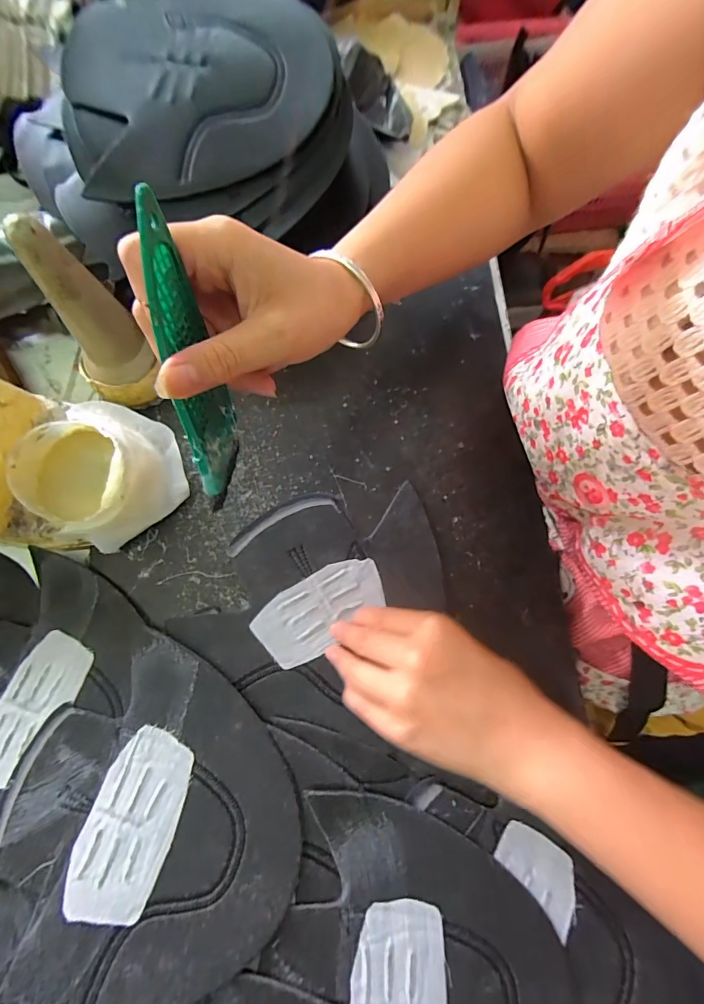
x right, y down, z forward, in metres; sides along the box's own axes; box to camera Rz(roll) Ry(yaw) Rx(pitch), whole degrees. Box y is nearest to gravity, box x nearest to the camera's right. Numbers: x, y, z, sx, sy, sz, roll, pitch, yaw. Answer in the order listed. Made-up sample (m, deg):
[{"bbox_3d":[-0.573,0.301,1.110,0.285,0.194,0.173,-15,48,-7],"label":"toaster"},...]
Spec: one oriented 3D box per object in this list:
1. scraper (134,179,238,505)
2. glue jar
[{"bbox_3d":[-0.073,-0.062,0.200,0.008,0.134,0.039,6,39,11],"label":"scraper"},{"bbox_3d":[-0.173,-0.023,0.302,0.095,0.066,0.089,-33,76,-9],"label":"glue jar"}]

